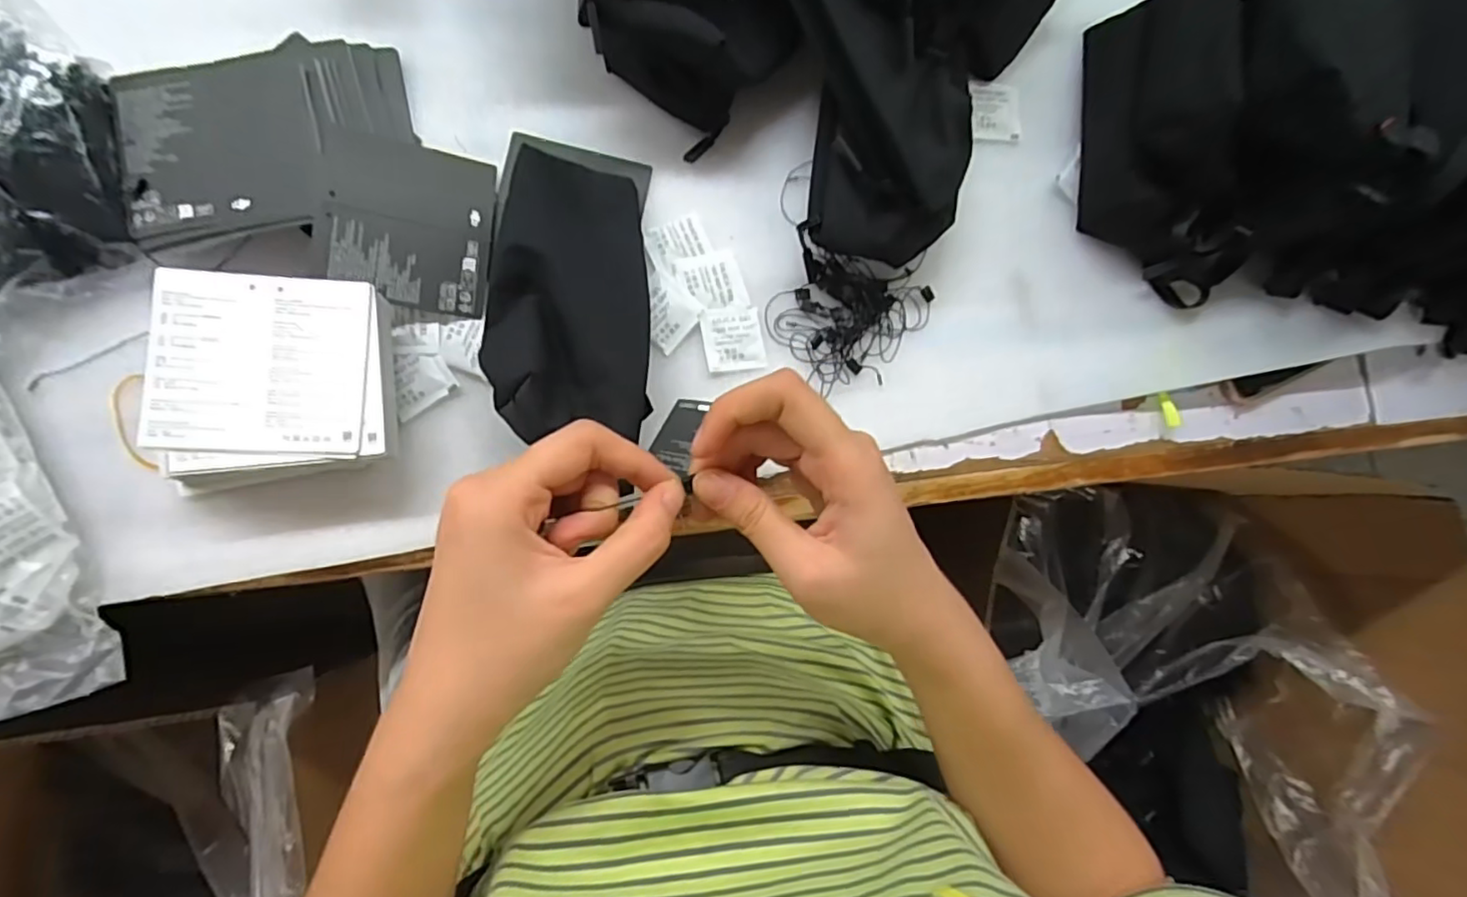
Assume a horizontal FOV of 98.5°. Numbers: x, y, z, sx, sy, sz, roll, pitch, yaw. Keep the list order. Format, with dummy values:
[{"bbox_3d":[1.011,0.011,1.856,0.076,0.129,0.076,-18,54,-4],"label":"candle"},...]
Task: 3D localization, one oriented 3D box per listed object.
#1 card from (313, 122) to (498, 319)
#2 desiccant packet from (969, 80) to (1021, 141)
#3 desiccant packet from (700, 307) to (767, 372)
[{"bbox_3d":[-0.191,-0.134,0.372,0.089,0.011,0.100,6,78,-26],"label":"card"},{"bbox_3d":[0.187,-0.243,0.453,0.037,0.005,0.045,0,85,-9],"label":"desiccant packet"},{"bbox_3d":[0.000,-0.070,0.404,0.038,0.004,0.040,-9,87,-9],"label":"desiccant packet"}]

